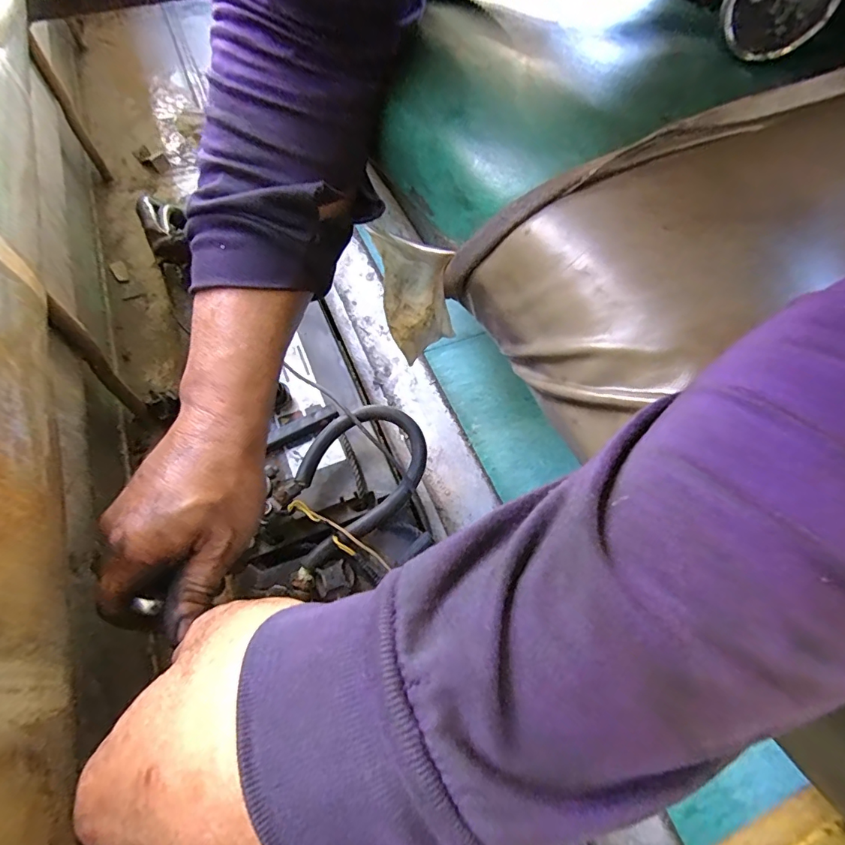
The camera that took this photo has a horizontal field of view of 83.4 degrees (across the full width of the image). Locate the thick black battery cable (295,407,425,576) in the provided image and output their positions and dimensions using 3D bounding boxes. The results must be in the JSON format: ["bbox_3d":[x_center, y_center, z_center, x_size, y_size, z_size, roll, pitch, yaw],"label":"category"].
[{"bbox_3d":[-0.064,0.050,0.431,0.147,0.042,0.096,-35,64,-19],"label":"thick black battery cable"}]

